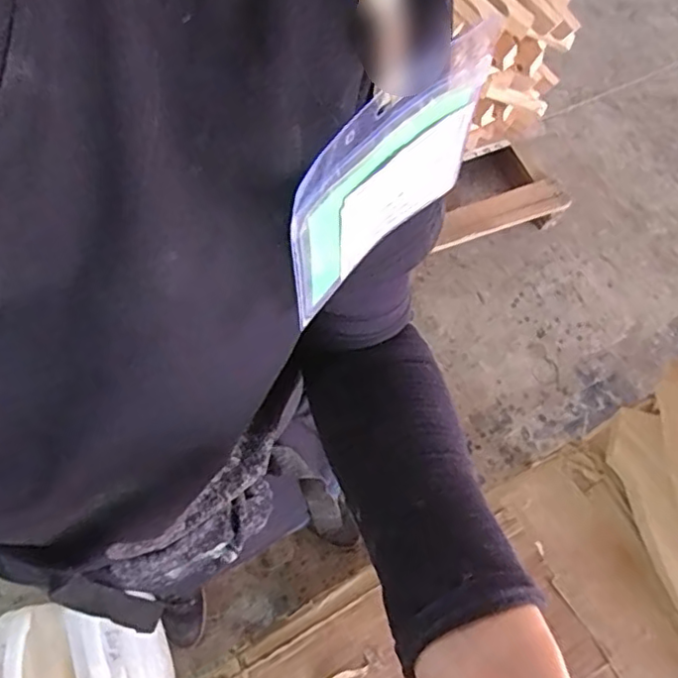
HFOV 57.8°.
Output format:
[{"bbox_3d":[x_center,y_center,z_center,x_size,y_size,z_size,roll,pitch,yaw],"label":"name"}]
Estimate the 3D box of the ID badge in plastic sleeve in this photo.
[{"bbox_3d":[0.017,-0.057,0.218,0.008,0.074,0.100,41,71,12],"label":"ID badge in plastic sleeve"}]

